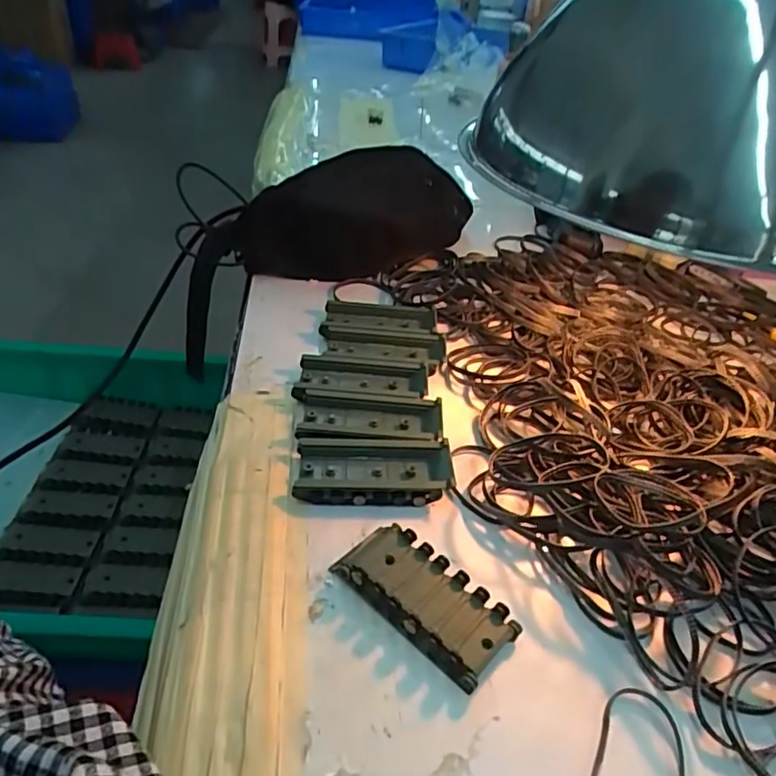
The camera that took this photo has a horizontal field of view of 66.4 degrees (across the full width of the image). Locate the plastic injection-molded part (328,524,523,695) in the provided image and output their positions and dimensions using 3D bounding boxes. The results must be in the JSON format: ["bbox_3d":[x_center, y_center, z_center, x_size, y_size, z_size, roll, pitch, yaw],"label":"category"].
[{"bbox_3d":[0.019,0.110,0.314,0.093,0.015,0.044,32,46,30],"label":"plastic injection-molded part"}]

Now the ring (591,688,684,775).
[{"bbox_3d":[0.110,0.167,0.258,0.038,0.004,0.075,21,41,20],"label":"ring"}]

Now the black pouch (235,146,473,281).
[{"bbox_3d":[-0.021,-0.179,0.601,0.241,0.096,0.080,-13,42,-21],"label":"black pouch"}]

